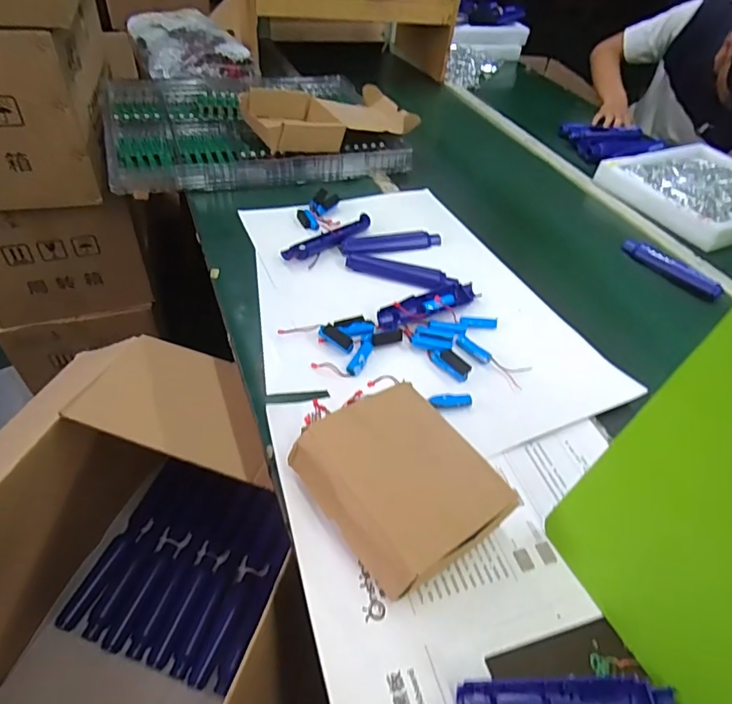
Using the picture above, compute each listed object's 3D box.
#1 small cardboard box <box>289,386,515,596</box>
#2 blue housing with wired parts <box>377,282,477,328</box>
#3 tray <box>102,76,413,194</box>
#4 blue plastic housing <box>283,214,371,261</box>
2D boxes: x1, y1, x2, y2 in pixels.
[{"bbox_3d":[0.032,0.127,0.475,0.145,0.063,0.167,-25,54,-28],"label":"small cardboard box"},{"bbox_3d":[0.089,-0.071,0.693,0.165,0.026,0.043,-18,51,-23],"label":"blue housing with wired parts"},{"bbox_3d":[-0.239,-0.480,1.023,0.551,0.056,0.429,-13,49,-19],"label":"tray"},{"bbox_3d":[-0.059,-0.183,0.792,0.176,0.015,0.029,-32,57,-32],"label":"blue plastic housing"}]

